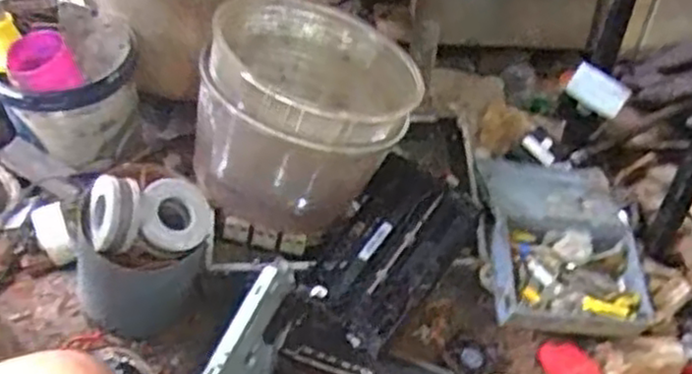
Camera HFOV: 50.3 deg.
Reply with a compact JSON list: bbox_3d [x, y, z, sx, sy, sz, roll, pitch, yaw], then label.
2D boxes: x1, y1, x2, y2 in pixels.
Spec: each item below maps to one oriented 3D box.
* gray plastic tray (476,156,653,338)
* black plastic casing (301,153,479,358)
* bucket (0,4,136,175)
[{"bbox_3d":[0.324,0.073,1.132,0.238,0.093,0.335,2,45,-2],"label":"gray plastic tray"},{"bbox_3d":[0.059,0.090,1.064,0.170,0.067,0.277,34,69,23],"label":"black plastic casing"},{"bbox_3d":[-0.415,-0.133,1.152,0.153,0.212,0.190,23,48,18],"label":"bucket"}]

